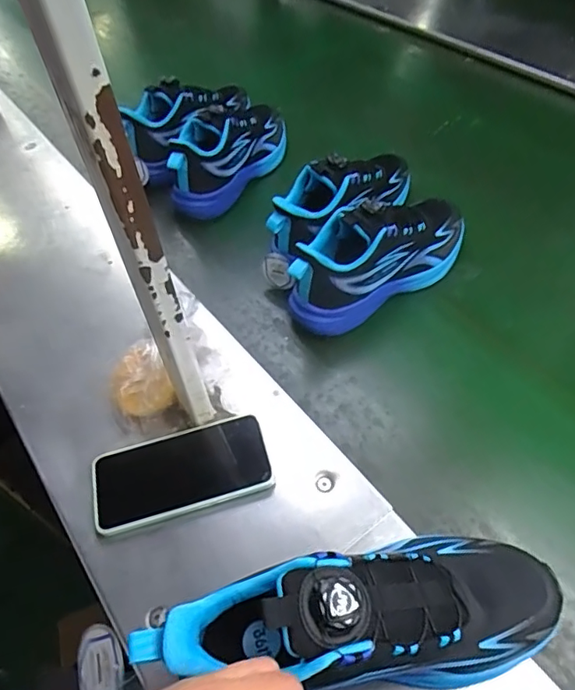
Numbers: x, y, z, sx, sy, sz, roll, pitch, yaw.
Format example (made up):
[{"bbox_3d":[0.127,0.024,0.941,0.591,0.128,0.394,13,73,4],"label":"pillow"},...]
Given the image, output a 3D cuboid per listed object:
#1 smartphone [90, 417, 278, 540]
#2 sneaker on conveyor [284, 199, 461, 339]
[{"bbox_3d":[-0.098,0.119,0.483,0.159,0.018,0.079,-14,52,-6],"label":"smartphone"},{"bbox_3d":[0.108,-0.115,0.611,0.249,0.122,0.082,-30,55,-18],"label":"sneaker on conveyor"}]

